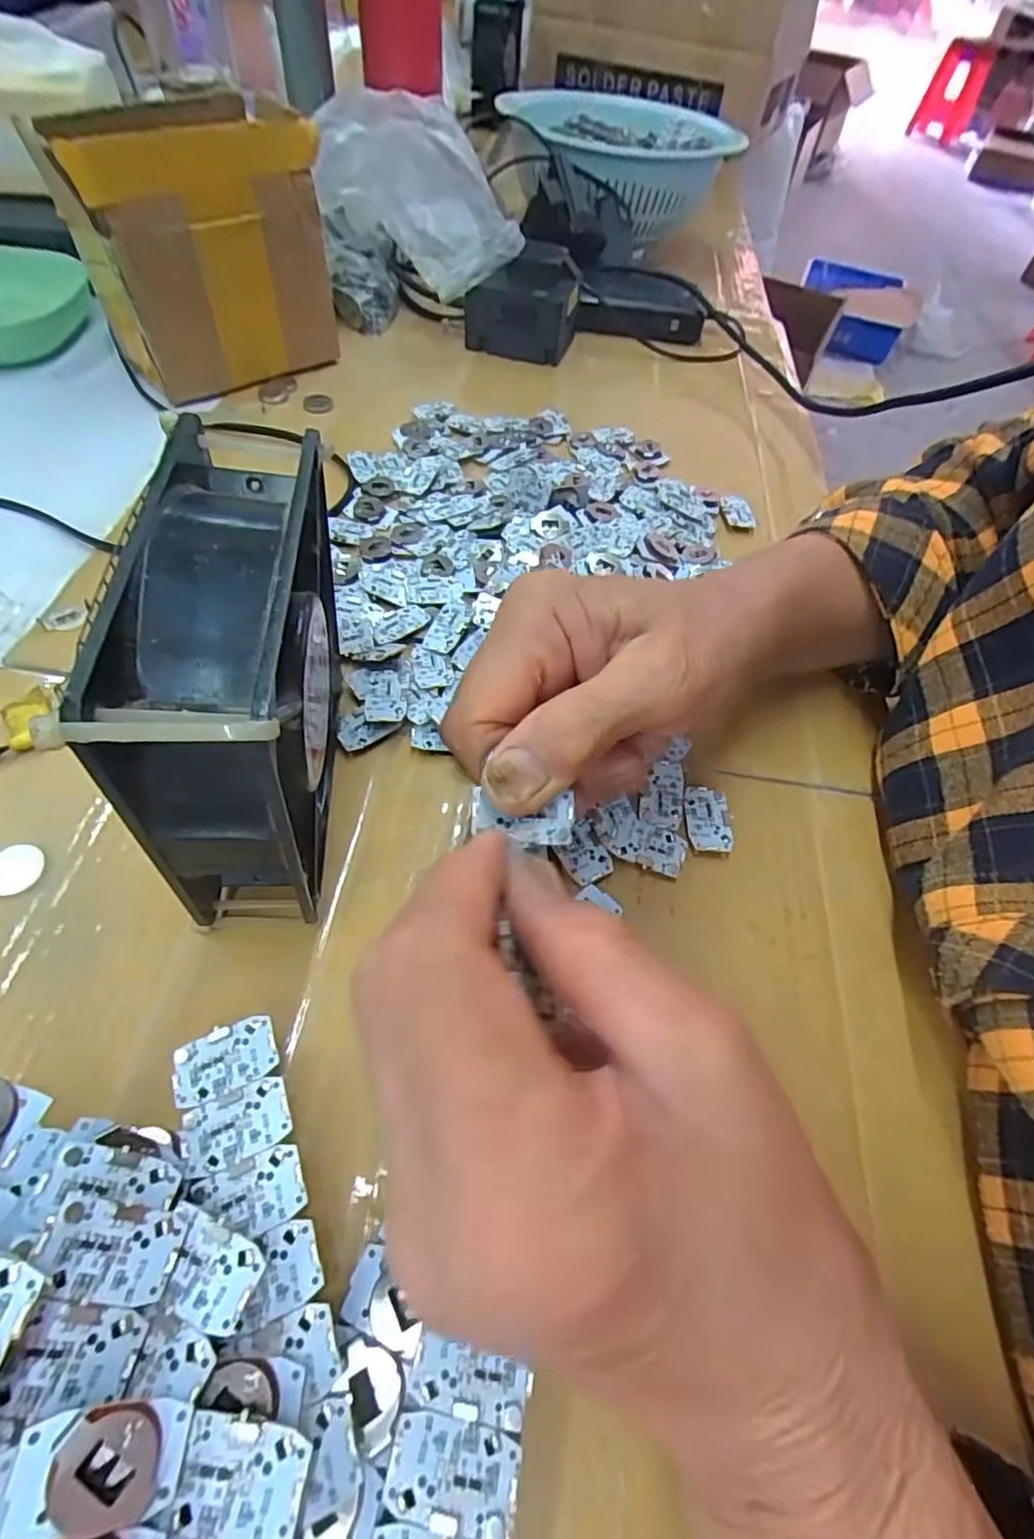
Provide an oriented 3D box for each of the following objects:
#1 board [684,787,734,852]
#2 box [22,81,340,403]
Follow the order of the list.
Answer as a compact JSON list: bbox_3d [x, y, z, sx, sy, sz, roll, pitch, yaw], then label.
[{"bbox_3d":[0.079,0.021,0.254,0.018,0.005,0.030,4,56,-1],"label":"board"},{"bbox_3d":[-0.193,-0.317,0.381,0.134,0.127,0.083,-32,63,-22],"label":"box"}]

